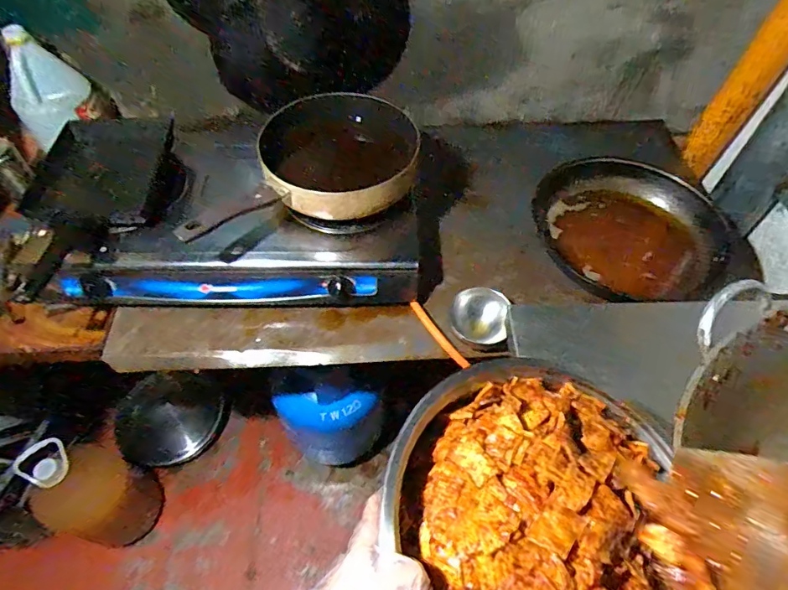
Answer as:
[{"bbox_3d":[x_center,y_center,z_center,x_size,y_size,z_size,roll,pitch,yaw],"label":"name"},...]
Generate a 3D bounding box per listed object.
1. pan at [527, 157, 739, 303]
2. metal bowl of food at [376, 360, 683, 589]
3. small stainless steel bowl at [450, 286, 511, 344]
[{"bbox_3d":[0.465,-0.148,0.958,0.322,0.070,0.340,1,54,-1],"label":"pan"},{"bbox_3d":[0.125,0.203,0.423,0.257,0.094,0.297,-1,54,-2],"label":"metal bowl of food"},{"bbox_3d":[0.148,0.037,0.844,0.098,0.066,0.078,6,54,3],"label":"small stainless steel bowl"}]

